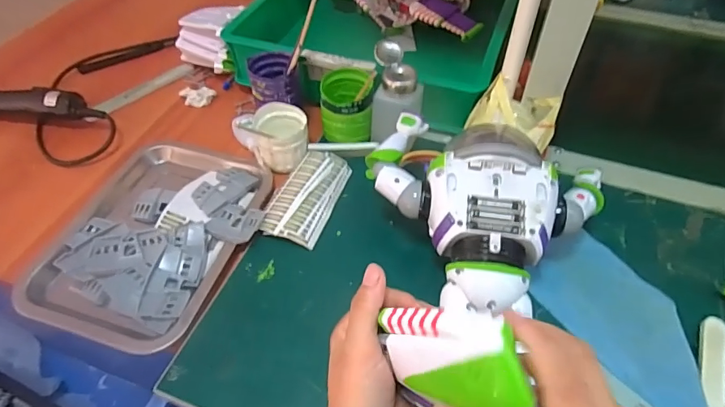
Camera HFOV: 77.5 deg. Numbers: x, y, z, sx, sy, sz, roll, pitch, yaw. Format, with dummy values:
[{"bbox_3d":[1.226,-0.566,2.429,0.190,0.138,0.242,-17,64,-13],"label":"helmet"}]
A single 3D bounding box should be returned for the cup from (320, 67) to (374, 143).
[{"bbox_3d":[-0.020,-0.122,0.559,0.061,0.074,0.071,-3,50,-2],"label":"cup"}]

